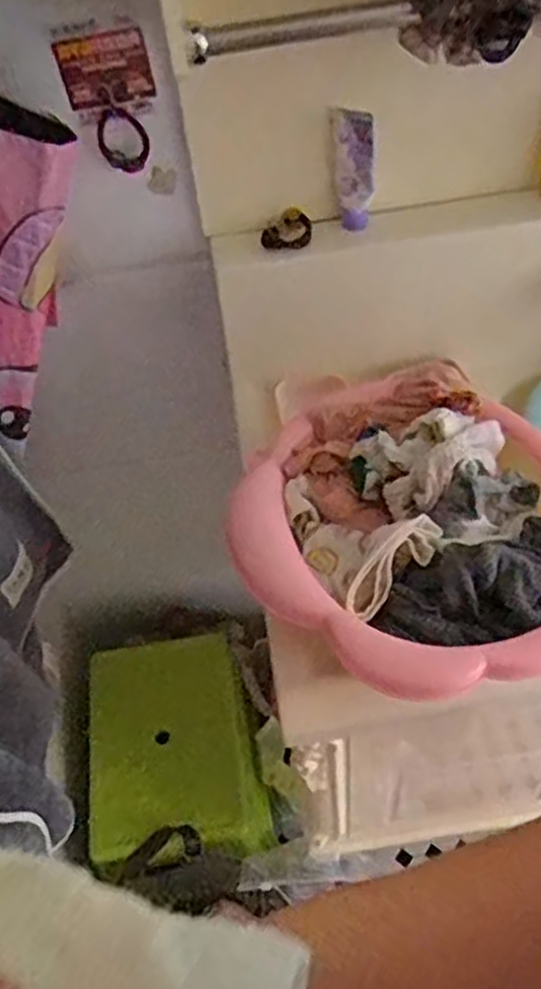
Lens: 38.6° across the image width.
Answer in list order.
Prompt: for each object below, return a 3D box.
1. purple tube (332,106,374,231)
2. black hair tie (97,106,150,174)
[{"bbox_3d":[0.077,-0.299,0.716,0.035,0.125,0.020,5,54,10],"label":"purple tube"},{"bbox_3d":[-0.130,-0.314,0.684,0.045,0.060,0.004,0,53,6],"label":"black hair tie"}]

